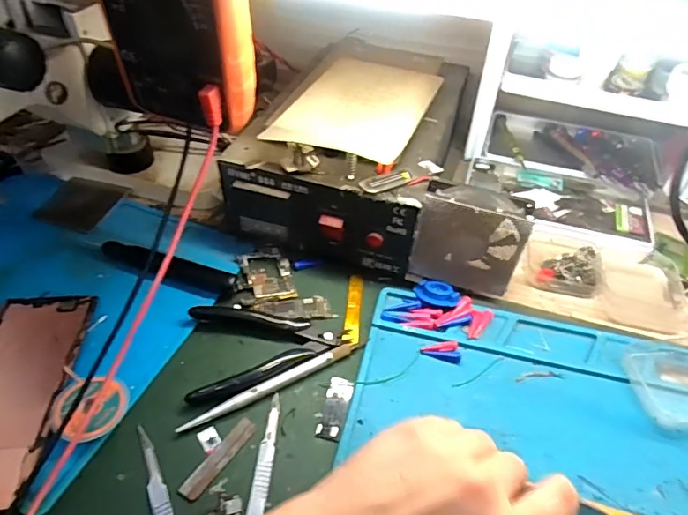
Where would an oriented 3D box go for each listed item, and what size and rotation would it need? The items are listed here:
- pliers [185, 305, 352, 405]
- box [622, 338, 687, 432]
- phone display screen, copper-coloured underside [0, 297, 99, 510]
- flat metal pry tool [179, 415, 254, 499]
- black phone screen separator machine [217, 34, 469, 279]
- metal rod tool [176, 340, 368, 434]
[{"bbox_3d":[-0.054,0.062,0.364,0.112,0.009,0.079,-6,45,-9],"label":"pliers"},{"bbox_3d":[0.237,0.086,0.352,0.068,0.014,0.067,-1,45,-4],"label":"box"},{"bbox_3d":[-0.222,0.086,0.332,0.071,0.009,0.158,-1,45,-4],"label":"phone display screen, copper-coloured underside"},{"bbox_3d":[-0.077,0.124,0.308,0.013,0.004,0.057,27,50,23],"label":"flat metal pry tool"},{"bbox_3d":[0.016,-0.109,0.464,0.157,0.102,0.235,16,46,13],"label":"black phone screen separator machine"},{"bbox_3d":[-0.045,0.086,0.343,0.136,0.007,0.008,-22,50,-23],"label":"metal rod tool"}]

